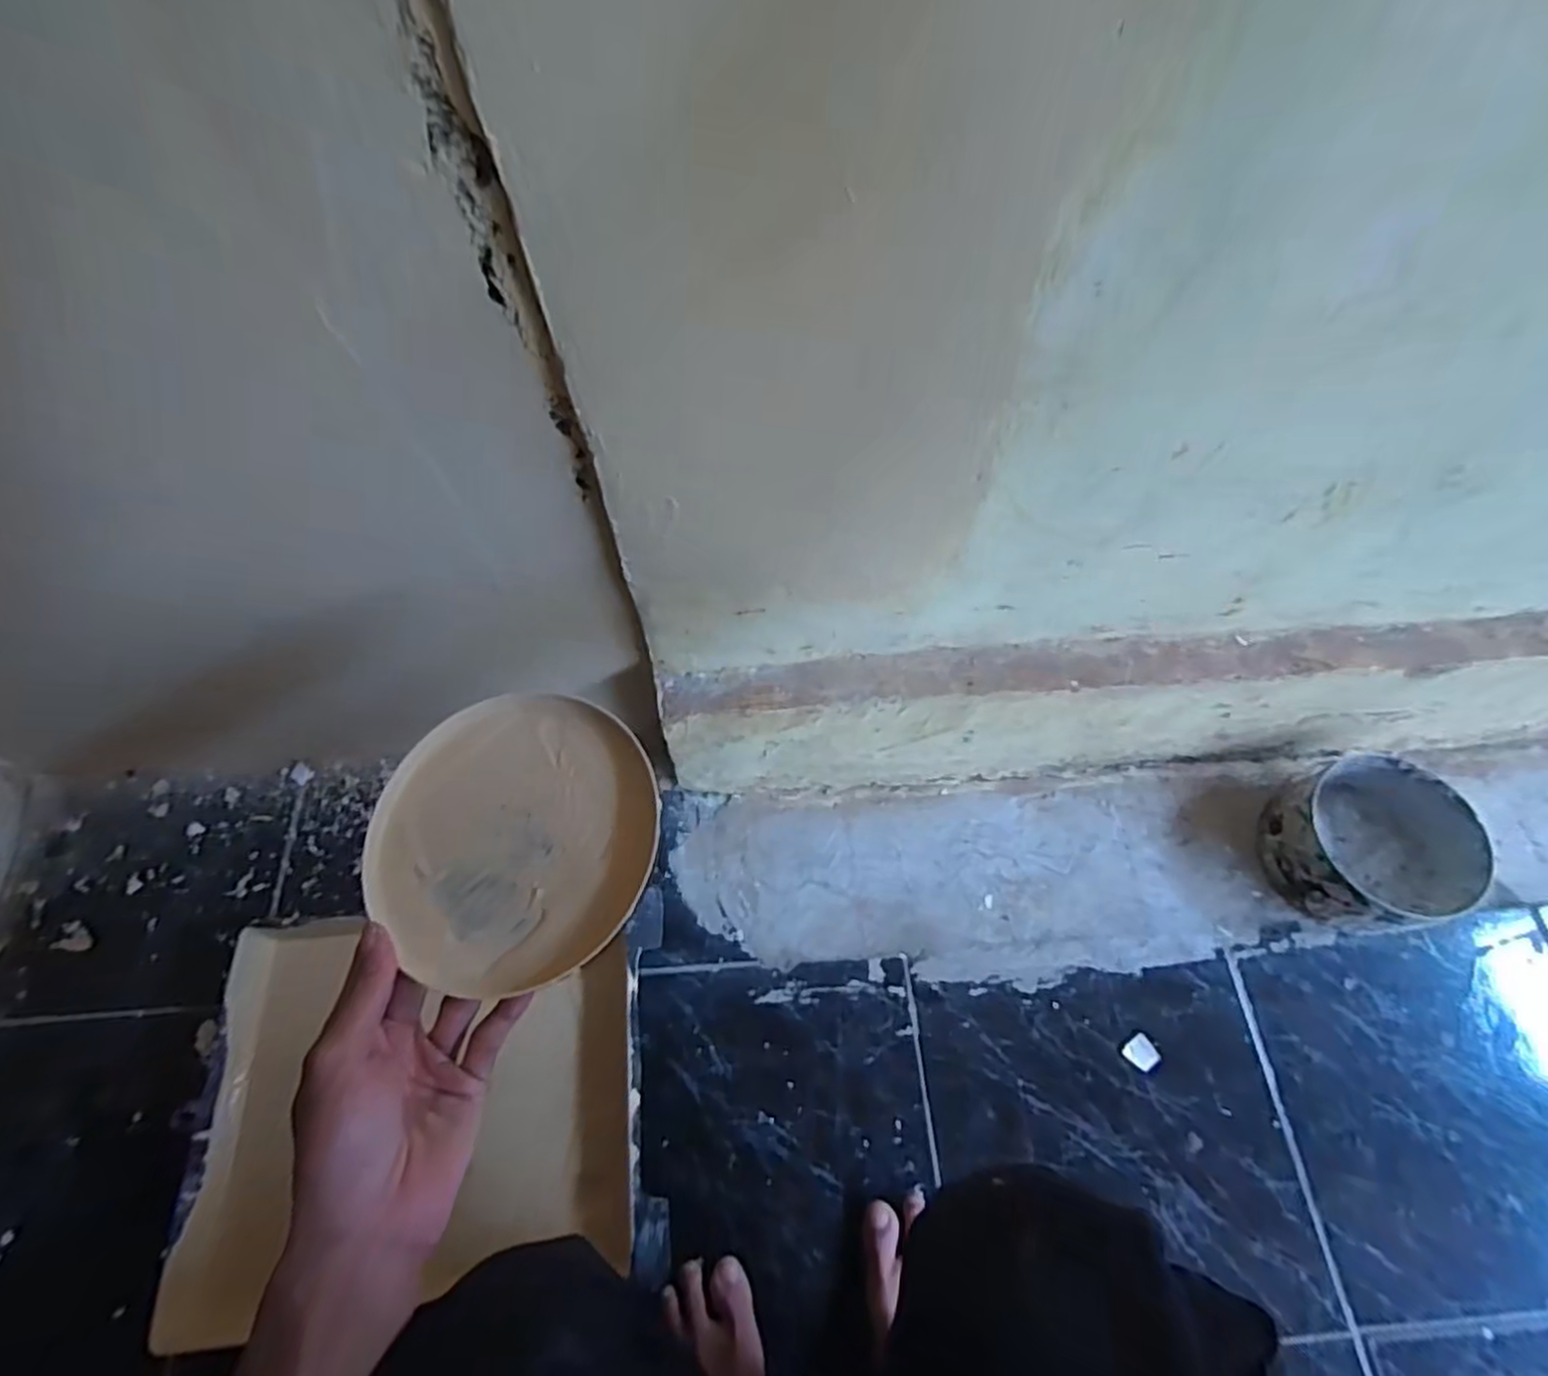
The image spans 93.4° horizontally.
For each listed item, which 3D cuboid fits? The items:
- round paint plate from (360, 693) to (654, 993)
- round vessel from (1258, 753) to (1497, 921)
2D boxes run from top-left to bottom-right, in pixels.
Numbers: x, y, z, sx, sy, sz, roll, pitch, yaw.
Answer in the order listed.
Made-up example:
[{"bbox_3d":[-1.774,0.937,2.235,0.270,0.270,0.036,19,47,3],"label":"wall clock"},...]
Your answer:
[{"bbox_3d":[-0.132,0.071,0.366,0.139,0.024,0.149,0,65,0],"label":"round paint plate"},{"bbox_3d":[0.551,0.144,0.685,0.142,0.085,0.142,-1,64,2],"label":"round vessel"}]

